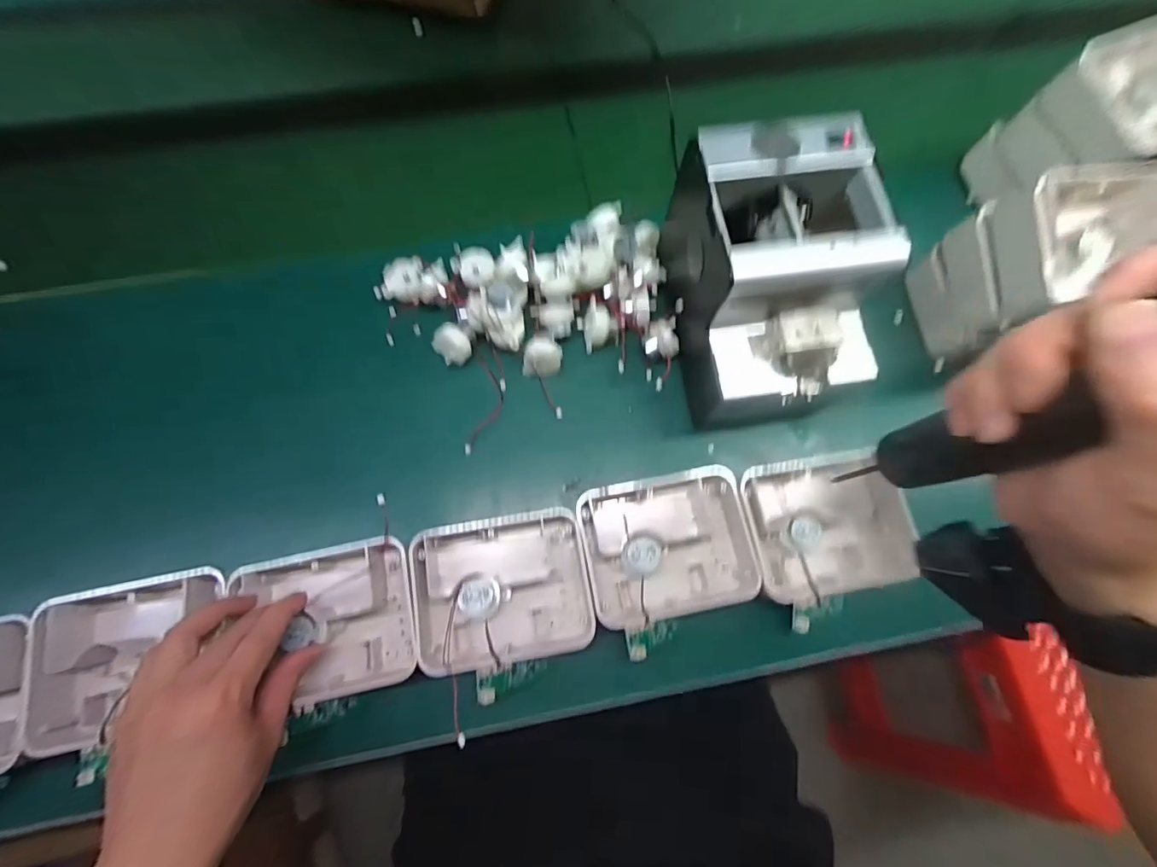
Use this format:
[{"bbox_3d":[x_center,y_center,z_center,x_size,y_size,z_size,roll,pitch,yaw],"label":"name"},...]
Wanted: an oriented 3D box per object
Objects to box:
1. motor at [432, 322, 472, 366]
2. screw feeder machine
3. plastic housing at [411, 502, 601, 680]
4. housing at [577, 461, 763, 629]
[{"bbox_3d":[-0.111,-0.079,0.434,0.028,0.022,0.030,-37,76,-14],"label":"motor"},{"bbox_3d":[0.152,-0.112,0.401,0.131,0.168,0.177,-6,70,-5],"label":"screw feeder machine"},{"bbox_3d":[-0.057,0.114,0.374,0.124,0.037,0.110,-9,71,-6],"label":"plastic housing"},{"bbox_3d":[0.069,0.089,0.390,0.128,0.043,0.103,-10,71,-6],"label":"housing"}]

